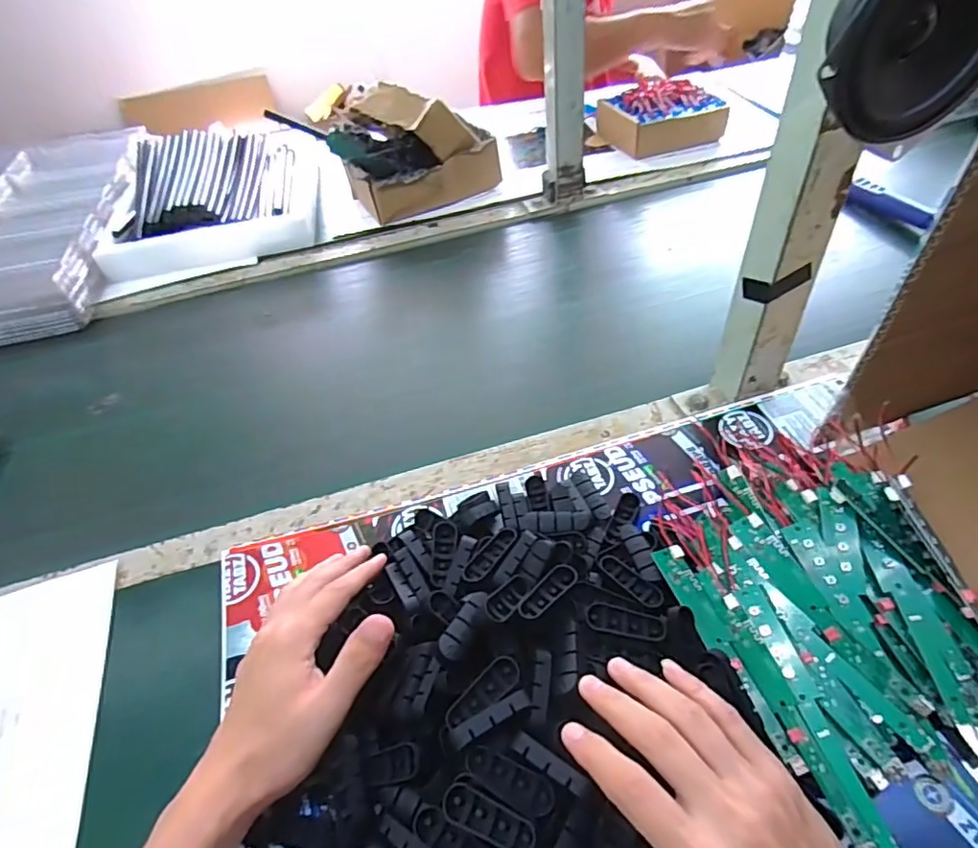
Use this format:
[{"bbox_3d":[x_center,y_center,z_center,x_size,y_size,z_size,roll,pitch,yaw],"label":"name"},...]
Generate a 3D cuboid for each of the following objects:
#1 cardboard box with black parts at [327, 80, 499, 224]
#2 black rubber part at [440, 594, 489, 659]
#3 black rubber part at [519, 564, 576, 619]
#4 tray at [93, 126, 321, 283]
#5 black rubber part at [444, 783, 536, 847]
[{"bbox_3d":[-0.119,-0.418,0.855,0.219,0.117,0.194,-22,48,-14],"label":"cardboard box with black parts"},{"bbox_3d":[-0.015,0.121,0.342,0.016,0.016,0.043,21,52,24],"label":"black rubber part"},{"bbox_3d":[0.037,0.106,0.365,0.046,0.007,0.017,-37,53,-25],"label":"black rubber part"},{"bbox_3d":[-0.426,-0.364,0.917,0.293,0.088,0.381,-13,46,-6],"label":"tray"},{"bbox_3d":[0.000,0.197,0.284,0.048,0.010,0.016,16,50,21],"label":"black rubber part"}]

